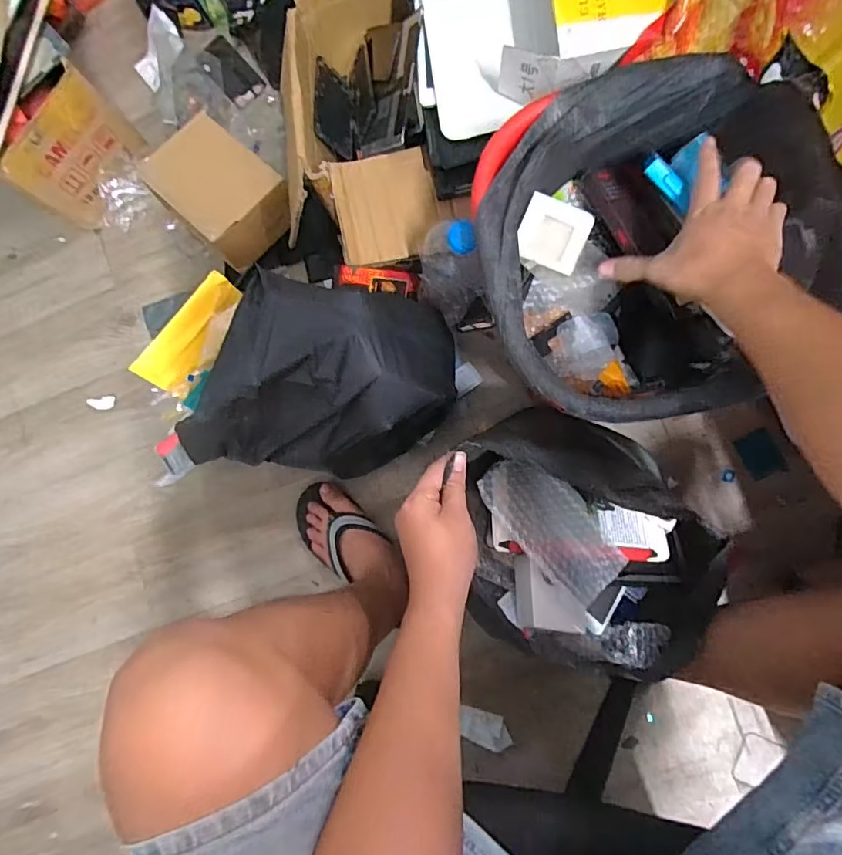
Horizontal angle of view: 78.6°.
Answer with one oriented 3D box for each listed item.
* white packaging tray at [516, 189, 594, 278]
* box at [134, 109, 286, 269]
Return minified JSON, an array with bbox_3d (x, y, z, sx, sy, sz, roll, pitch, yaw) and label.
[{"bbox_3d":[0.156,-0.230,0.606,0.077,0.011,0.072,24,88,8],"label":"white packaging tray"},{"bbox_3d":[-0.328,-0.383,0.842,0.215,0.102,0.158,43,91,8],"label":"box"}]

